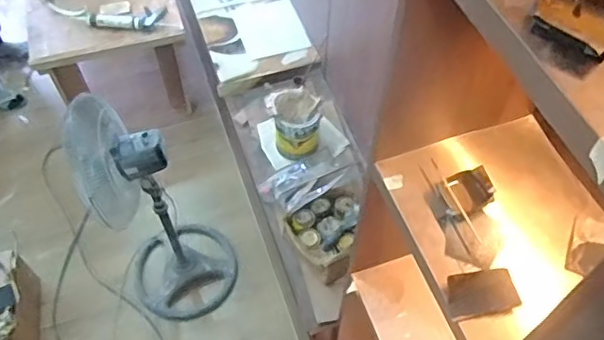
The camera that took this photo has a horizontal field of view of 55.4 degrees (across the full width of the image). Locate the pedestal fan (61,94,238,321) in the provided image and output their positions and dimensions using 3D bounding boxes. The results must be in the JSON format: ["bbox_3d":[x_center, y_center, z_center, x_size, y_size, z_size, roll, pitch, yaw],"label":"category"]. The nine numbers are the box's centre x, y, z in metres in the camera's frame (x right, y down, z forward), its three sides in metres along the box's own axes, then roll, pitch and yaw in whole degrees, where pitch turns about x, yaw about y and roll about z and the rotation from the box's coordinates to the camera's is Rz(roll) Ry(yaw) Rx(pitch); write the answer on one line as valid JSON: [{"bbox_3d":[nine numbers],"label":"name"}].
[{"bbox_3d":[-0.468,0.154,1.936,0.389,0.851,0.408,-17,57,-12],"label":"pedestal fan"}]

